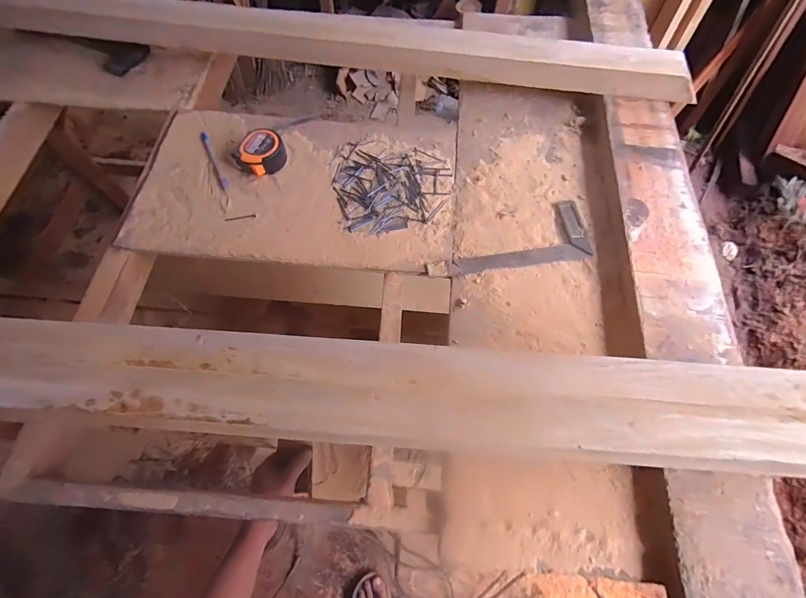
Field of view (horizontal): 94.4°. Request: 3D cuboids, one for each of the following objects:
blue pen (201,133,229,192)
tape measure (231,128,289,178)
[{"bbox_3d":[-0.321,-0.235,0.635,0.013,0.011,0.139,-26,68,-12],"label":"blue pen"},{"bbox_3d":[-0.236,-0.241,0.621,0.082,0.044,0.065,-39,70,-15],"label":"tape measure"}]

